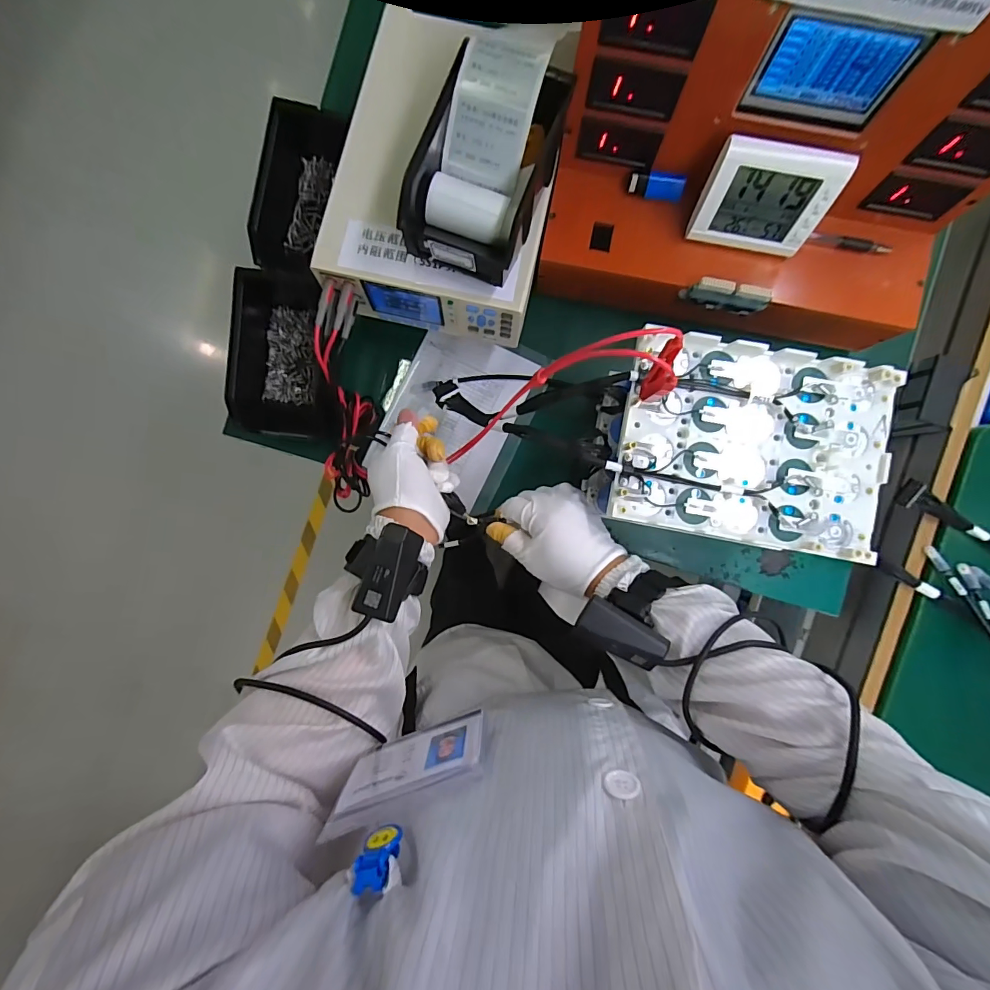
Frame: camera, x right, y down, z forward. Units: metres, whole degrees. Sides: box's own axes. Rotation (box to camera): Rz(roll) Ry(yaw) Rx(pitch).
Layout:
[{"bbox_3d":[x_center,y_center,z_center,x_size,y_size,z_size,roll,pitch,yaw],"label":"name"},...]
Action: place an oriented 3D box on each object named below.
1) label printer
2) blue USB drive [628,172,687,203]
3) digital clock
[{"bbox_3d":[-0.009,-0.297,0.413,0.109,0.074,0.184,21,90,1],"label":"label printer"},{"bbox_3d":[0.167,-0.320,0.462,0.055,0.019,0.017,11,90,1],"label":"blue USB drive"},{"bbox_3d":[0.258,-0.285,0.431,0.114,0.096,0.029,12,64,1],"label":"digital clock"}]

